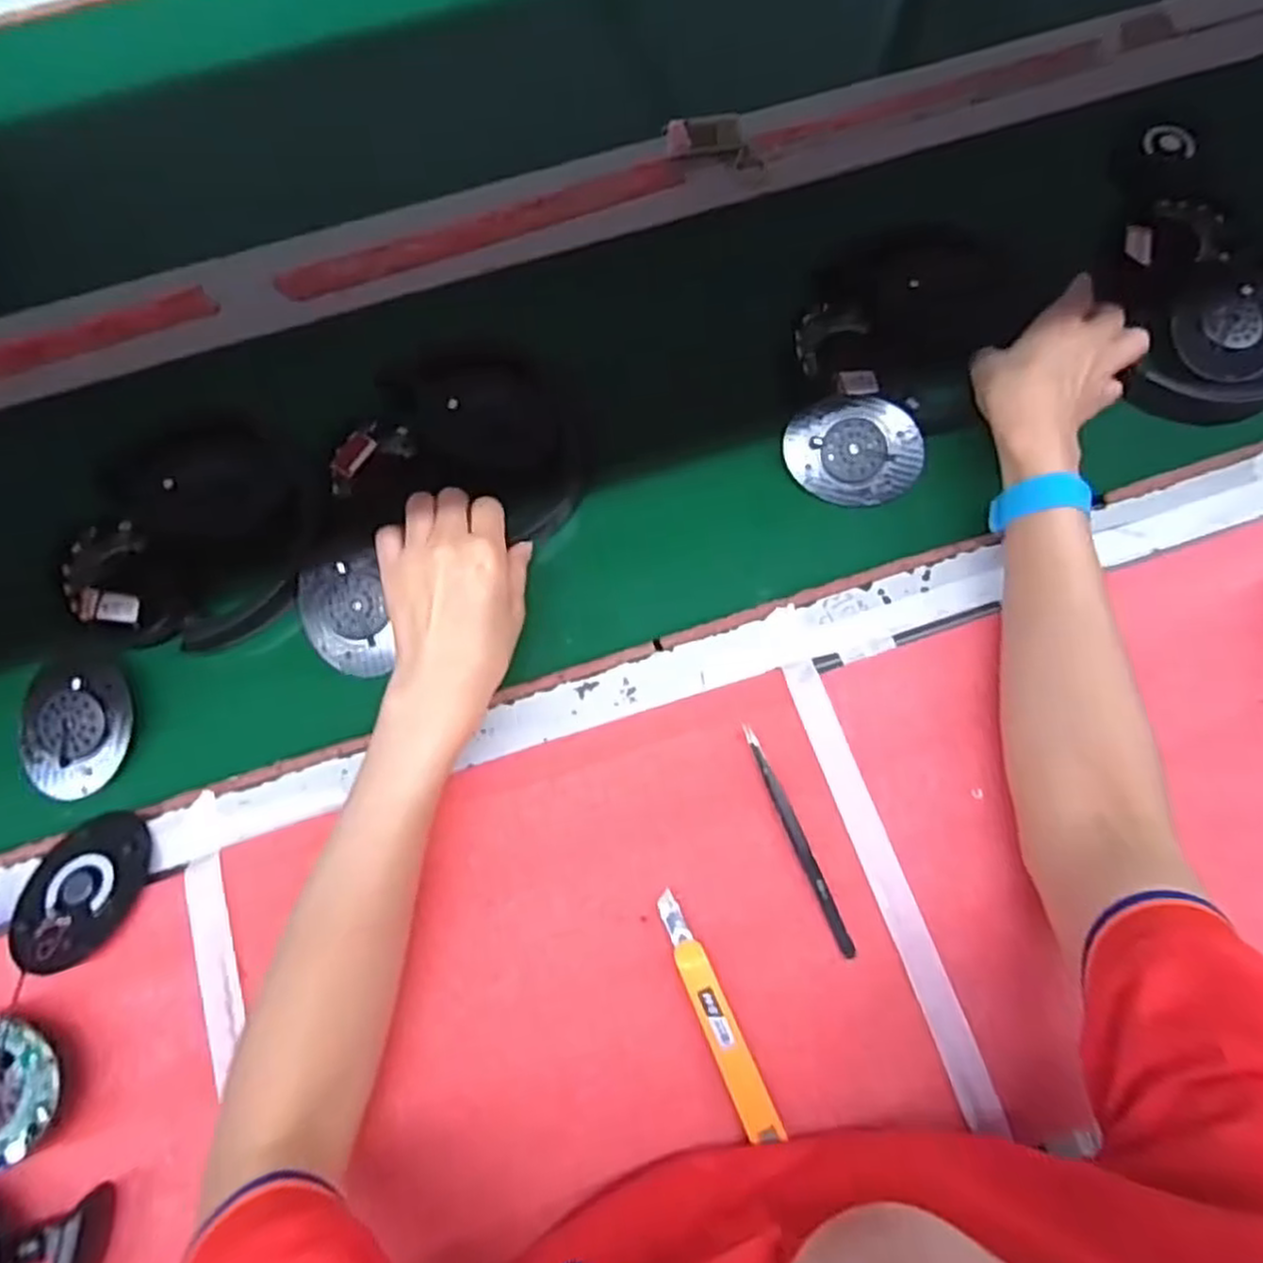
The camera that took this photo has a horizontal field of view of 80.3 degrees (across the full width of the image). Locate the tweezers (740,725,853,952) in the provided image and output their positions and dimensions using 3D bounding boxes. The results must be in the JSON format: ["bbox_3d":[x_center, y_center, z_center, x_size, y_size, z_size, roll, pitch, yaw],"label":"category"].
[{"bbox_3d":[0.094,0.116,0.424,0.009,0.012,0.134,-22,73,-5],"label":"tweezers"}]

